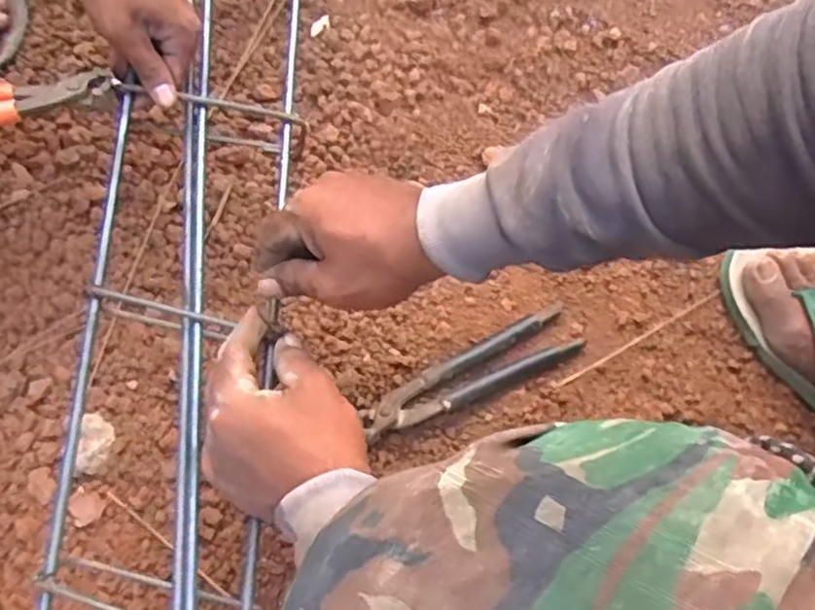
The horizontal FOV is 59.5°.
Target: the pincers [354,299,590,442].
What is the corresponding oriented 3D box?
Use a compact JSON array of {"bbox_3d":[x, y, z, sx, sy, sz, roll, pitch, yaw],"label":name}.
[{"bbox_3d":[0.058,0.059,0.635,0.200,0.020,0.050,-24,78,-7],"label":"pincers"}]

